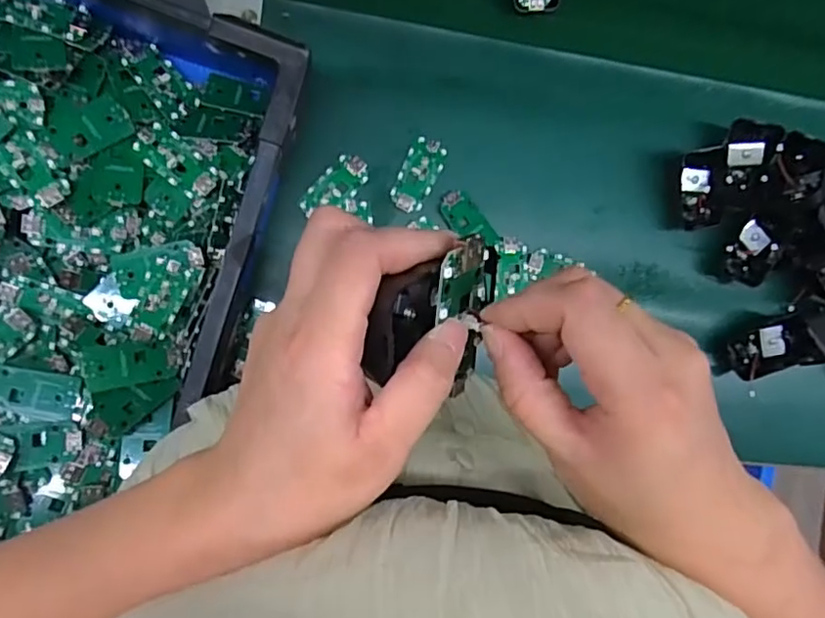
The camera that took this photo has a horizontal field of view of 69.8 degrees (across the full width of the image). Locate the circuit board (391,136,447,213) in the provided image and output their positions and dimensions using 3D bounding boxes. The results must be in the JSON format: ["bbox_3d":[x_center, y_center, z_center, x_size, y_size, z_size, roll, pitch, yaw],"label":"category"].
[{"bbox_3d":[0.005,-0.112,0.498,0.031,0.004,0.063,25,88,-9],"label":"circuit board"}]

